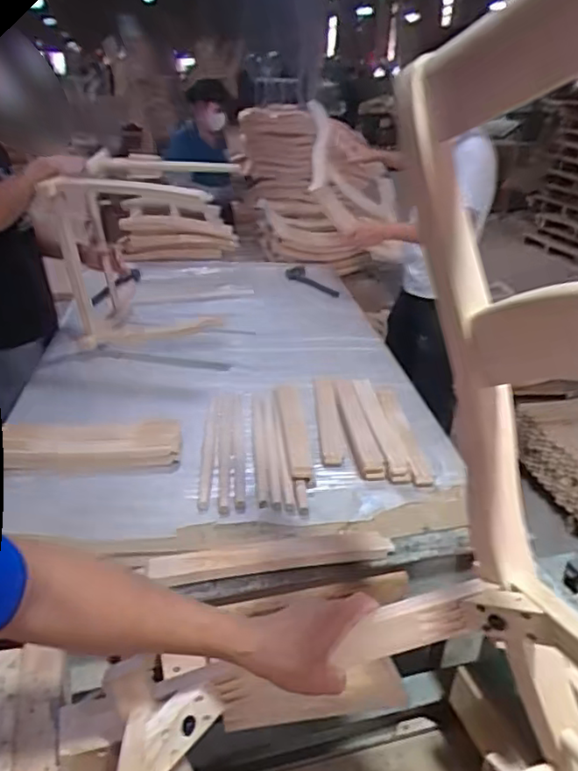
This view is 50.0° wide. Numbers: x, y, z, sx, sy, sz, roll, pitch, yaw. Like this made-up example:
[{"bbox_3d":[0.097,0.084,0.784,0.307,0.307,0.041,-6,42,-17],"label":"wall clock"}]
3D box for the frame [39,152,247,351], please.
[{"bbox_3d":[-0.406,-0.380,1.736,0.446,0.468,0.450,-5,28,-16],"label":"frame"}]

